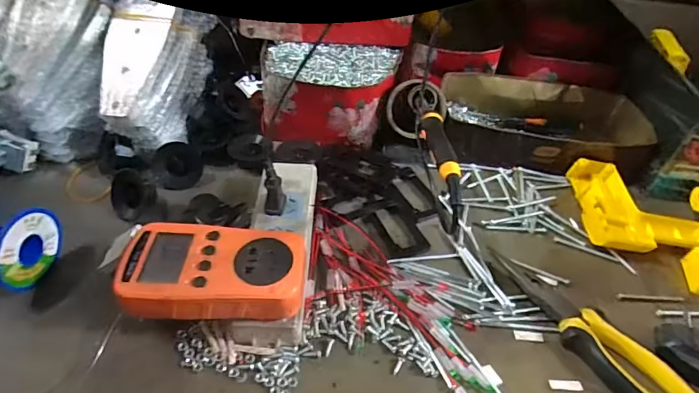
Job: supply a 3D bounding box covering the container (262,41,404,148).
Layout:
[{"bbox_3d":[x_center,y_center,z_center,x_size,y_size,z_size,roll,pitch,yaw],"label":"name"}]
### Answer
[{"bbox_3d":[-0.023,-0.123,0.521,0.154,0.082,0.108,3,45,-4],"label":"container"}]

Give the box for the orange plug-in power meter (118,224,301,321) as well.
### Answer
[{"bbox_3d":[-0.097,0.057,0.315,0.126,0.029,0.073,2,45,-5],"label":"orange plug-in power meter"}]

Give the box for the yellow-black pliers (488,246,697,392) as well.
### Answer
[{"bbox_3d":[0.197,0.112,0.358,0.044,0.020,0.183,-28,55,-30],"label":"yellow-black pliers"}]

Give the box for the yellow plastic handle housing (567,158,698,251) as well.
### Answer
[{"bbox_3d":[0.321,0.018,0.458,0.147,0.033,0.112,8,45,1],"label":"yellow plastic handle housing"}]

